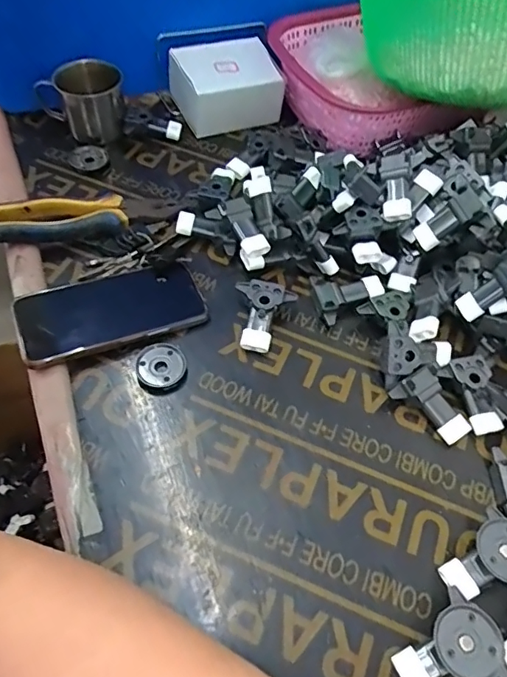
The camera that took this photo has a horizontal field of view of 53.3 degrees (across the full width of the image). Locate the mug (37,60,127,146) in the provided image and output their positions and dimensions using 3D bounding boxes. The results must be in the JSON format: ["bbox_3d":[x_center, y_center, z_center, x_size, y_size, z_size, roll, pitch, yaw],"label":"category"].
[{"bbox_3d":[-0.199,-0.276,0.587,0.092,0.072,0.078,-11,58,-12],"label":"mug"}]

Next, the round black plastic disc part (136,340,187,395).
[{"bbox_3d":[-0.081,0.024,0.440,0.043,0.007,0.048,-22,60,-18],"label":"round black plastic disc part"}]

